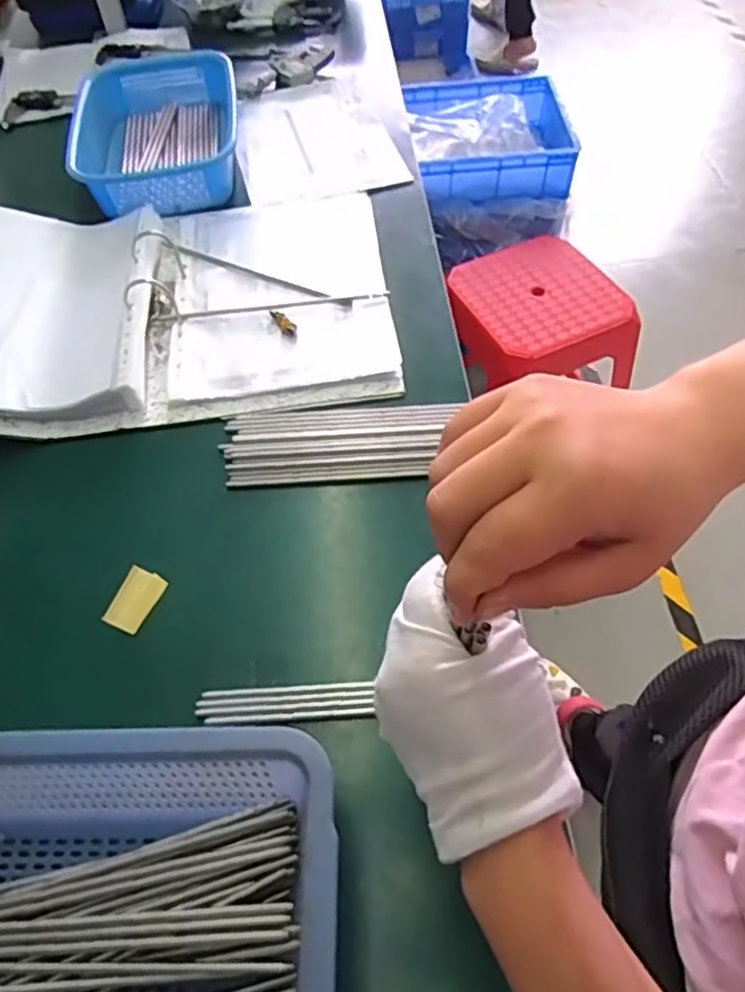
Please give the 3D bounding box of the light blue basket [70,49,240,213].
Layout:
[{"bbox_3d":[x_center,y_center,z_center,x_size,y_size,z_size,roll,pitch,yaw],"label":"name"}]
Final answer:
[{"bbox_3d":[-0.278,-0.482,0.885,0.194,0.071,0.293,-9,56,-3],"label":"light blue basket"}]

